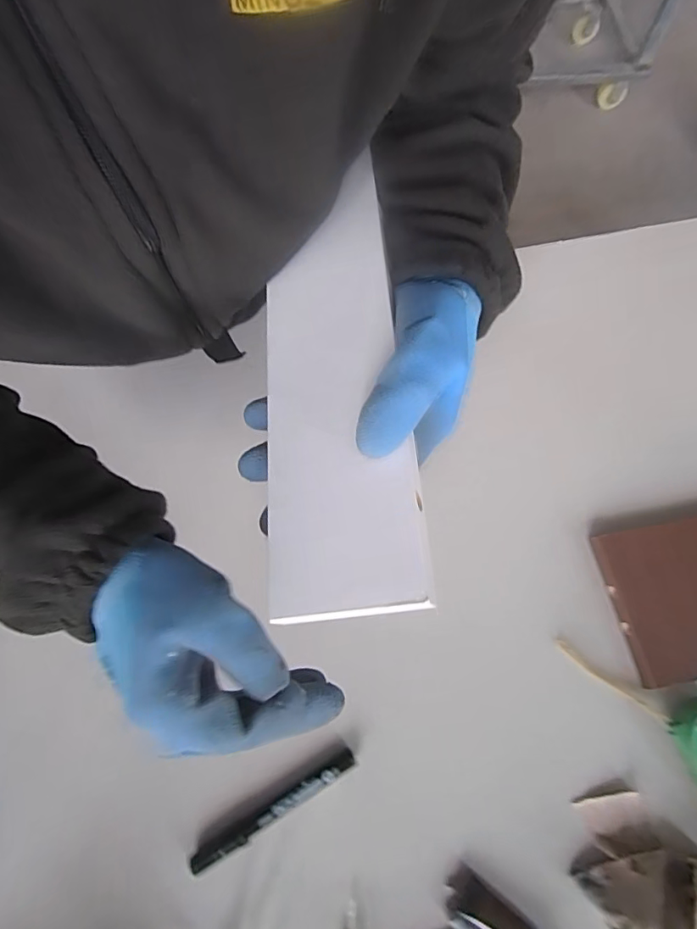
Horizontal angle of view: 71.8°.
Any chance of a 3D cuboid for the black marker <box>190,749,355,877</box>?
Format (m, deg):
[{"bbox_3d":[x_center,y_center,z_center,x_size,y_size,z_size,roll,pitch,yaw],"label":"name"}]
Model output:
[{"bbox_3d":[-0.057,0.269,0.375,0.137,0.016,0.014,-30,70,-11],"label":"black marker"}]

